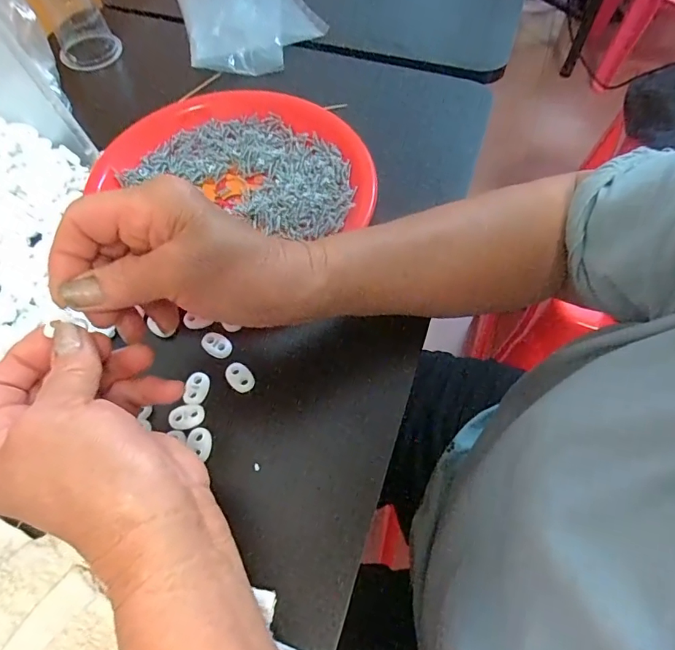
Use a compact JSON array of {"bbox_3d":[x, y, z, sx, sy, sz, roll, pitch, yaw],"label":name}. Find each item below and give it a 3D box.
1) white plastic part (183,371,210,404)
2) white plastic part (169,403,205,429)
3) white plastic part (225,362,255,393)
[{"bbox_3d":[-0.094,0.042,0.308,0.015,0.004,0.022,3,61,2],"label":"white plastic part"},{"bbox_3d":[-0.098,0.060,0.300,0.022,0.004,0.015,-14,62,-7],"label":"white plastic part"},{"bbox_3d":[-0.066,0.035,0.313,0.015,0.004,0.022,-36,67,-18],"label":"white plastic part"}]

